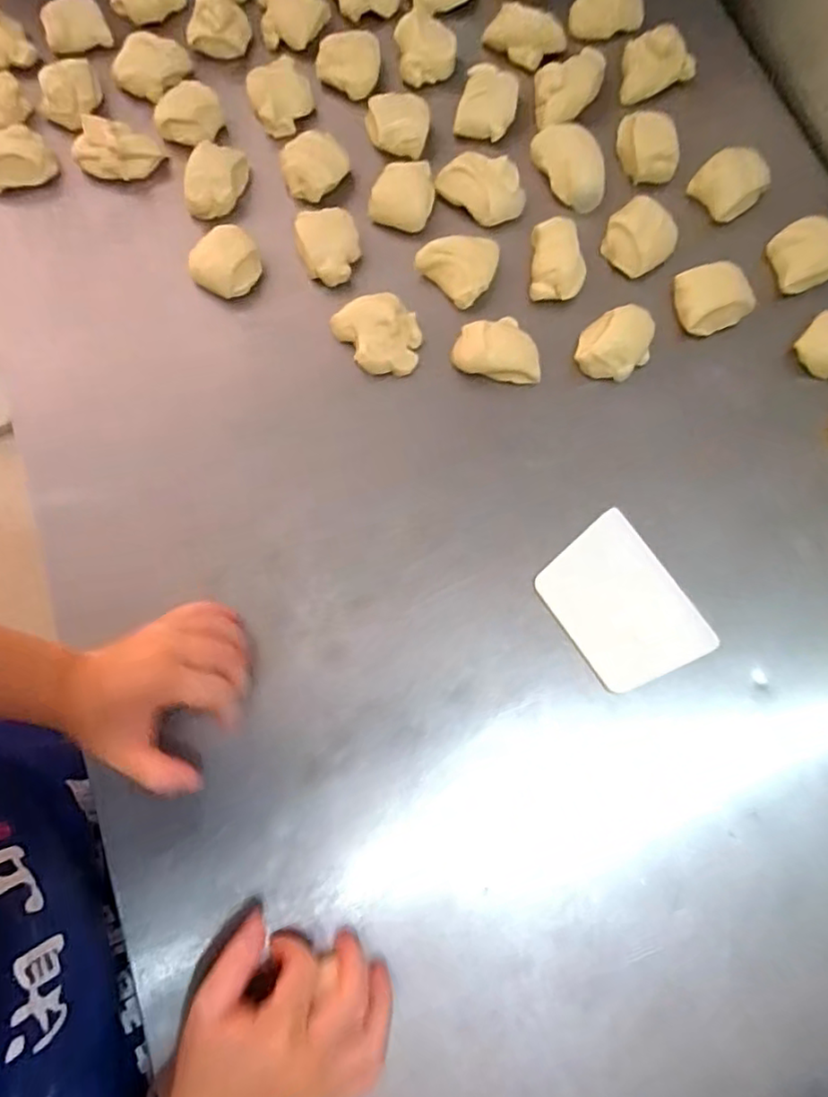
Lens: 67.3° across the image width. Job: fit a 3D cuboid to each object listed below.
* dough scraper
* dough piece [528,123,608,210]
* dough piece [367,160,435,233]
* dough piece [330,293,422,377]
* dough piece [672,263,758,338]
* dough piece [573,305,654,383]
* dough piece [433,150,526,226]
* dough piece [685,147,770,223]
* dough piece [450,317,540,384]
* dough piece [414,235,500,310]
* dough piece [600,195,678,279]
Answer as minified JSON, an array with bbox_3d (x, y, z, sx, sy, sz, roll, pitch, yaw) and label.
[{"bbox_3d":[0.165,0.046,0.492,0.094,0.006,0.126,-34,81,-6],"label":"dough scraper"},{"bbox_3d":[0.146,-0.355,0.575,0.047,0.031,0.079,-21,77,-4],"label":"dough piece"},{"bbox_3d":[-0.011,-0.328,0.573,0.057,0.035,0.061,6,77,3],"label":"dough piece"},{"bbox_3d":[-0.033,-0.186,0.543,0.077,0.035,0.068,-4,76,0],"label":"dough piece"},{"bbox_3d":[0.263,-0.220,0.549,0.064,0.029,0.064,0,87,3],"label":"dough piece"},{"bbox_3d":[0.175,-0.176,0.539,0.060,0.036,0.069,31,79,8],"label":"dough piece"},{"bbox_3d":[0.063,-0.331,0.569,0.076,0.031,0.041,32,79,8],"label":"dough piece"},{"bbox_3d":[0.288,-0.335,0.571,0.049,0.038,0.052,0,76,1],"label":"dough piece"},{"bbox_3d":[0.071,-0.172,0.540,0.074,0.033,0.048,1,76,1],"label":"dough piece"},{"bbox_3d":[0.042,-0.252,0.556,0.052,0.033,0.062,-43,79,-8],"label":"dough piece"},{"bbox_3d":[0.201,-0.279,0.554,0.060,0.032,0.055,36,80,9],"label":"dough piece"}]

